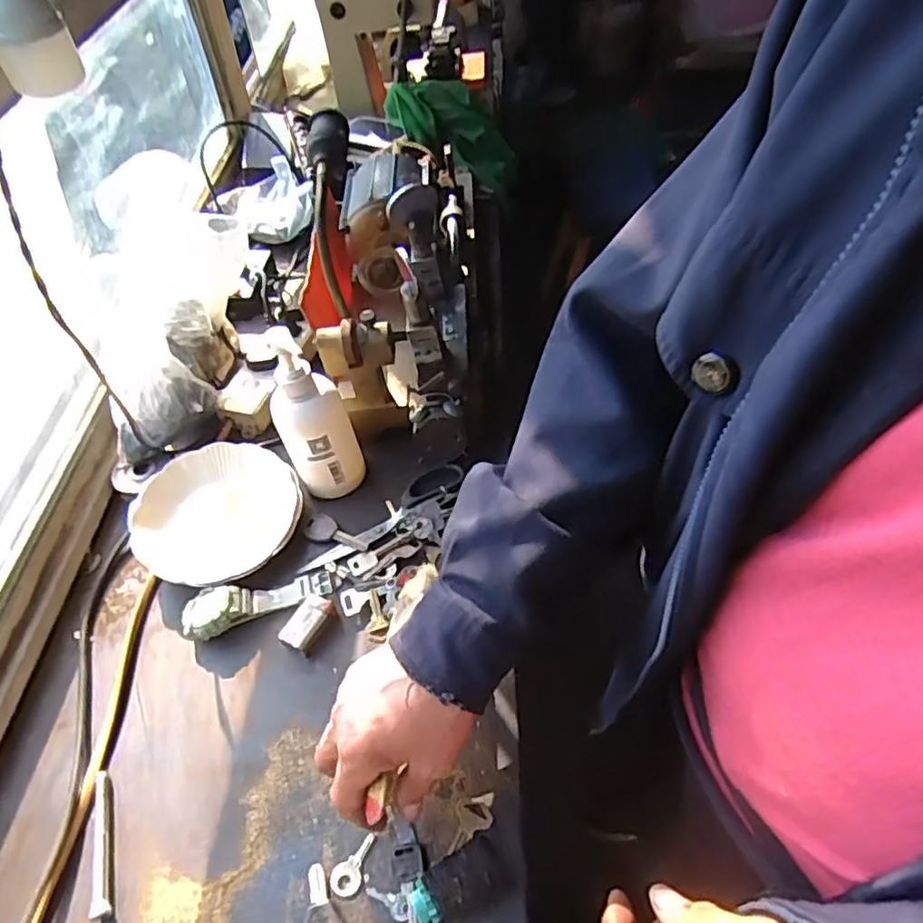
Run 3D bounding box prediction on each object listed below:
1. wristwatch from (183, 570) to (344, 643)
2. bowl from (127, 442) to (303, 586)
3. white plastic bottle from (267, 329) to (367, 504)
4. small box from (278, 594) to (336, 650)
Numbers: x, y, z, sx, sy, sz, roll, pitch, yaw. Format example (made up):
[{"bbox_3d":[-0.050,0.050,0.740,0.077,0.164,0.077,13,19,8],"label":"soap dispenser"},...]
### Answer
[{"bbox_3d":[-0.169,0.114,0.550,0.125,0.021,0.038,-12,50,-7],"label":"wristwatch"},{"bbox_3d":[-0.222,0.047,0.599,0.144,0.032,0.136,-2,50,2],"label":"bowl"},{"bbox_3d":[-0.128,-0.040,0.576,0.065,0.167,0.050,-19,51,-13],"label":"white plastic bottle"},{"bbox_3d":[-0.123,0.130,0.534,0.027,0.015,0.045,18,53,18],"label":"small box"}]

